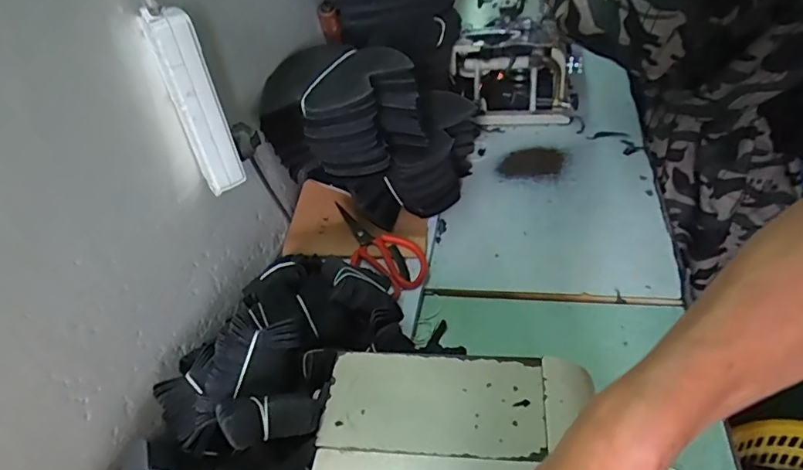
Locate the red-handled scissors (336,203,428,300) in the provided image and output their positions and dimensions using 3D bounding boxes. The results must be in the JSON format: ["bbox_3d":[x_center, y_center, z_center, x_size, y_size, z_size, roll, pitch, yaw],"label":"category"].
[{"bbox_3d":[-0.040,0.016,0.747,0.177,0.014,0.077,35,68,26],"label":"red-handled scissors"}]

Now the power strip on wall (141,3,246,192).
[{"bbox_3d":[-0.194,-0.124,0.503,0.041,0.170,0.036,-21,44,-15],"label":"power strip on wall"}]

